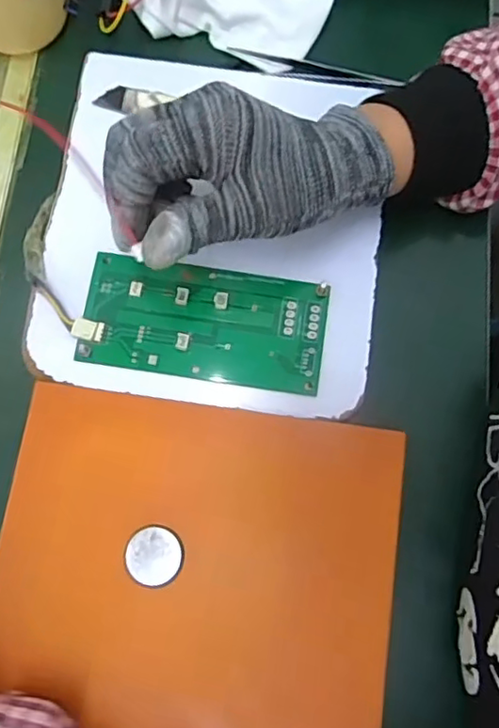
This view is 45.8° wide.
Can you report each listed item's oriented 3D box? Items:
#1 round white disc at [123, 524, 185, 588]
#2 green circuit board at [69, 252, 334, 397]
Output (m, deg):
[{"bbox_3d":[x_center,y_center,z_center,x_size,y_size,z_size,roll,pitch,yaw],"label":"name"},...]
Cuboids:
[{"bbox_3d":[-0.048,0.096,0.297,0.029,0.004,0.028,0,77,1],"label":"round white disc"},{"bbox_3d":[-0.025,-0.025,0.329,0.133,0.009,0.064,8,77,3],"label":"green circuit board"}]

